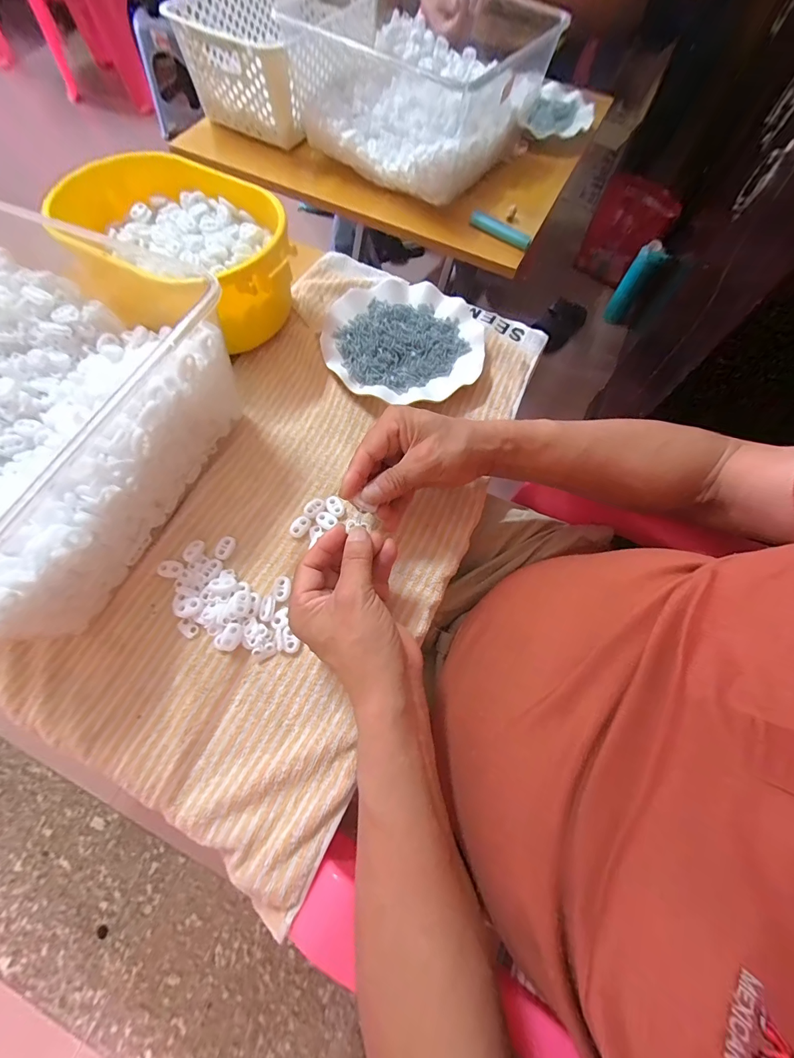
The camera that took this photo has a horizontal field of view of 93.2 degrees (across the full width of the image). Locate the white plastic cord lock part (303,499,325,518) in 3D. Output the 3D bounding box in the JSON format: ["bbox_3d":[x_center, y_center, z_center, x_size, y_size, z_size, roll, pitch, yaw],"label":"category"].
[{"bbox_3d":[-0.081,-0.021,0.364,0.016,0.004,0.022,42,71,14],"label":"white plastic cord lock part"}]

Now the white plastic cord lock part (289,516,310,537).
[{"bbox_3d":[-0.092,-0.002,0.357,0.015,0.005,0.021,23,68,7],"label":"white plastic cord lock part"}]

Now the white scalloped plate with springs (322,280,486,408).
[{"bbox_3d":[0.009,-0.221,0.441,0.181,0.015,0.174,1,67,-3],"label":"white scalloped plate with springs"}]

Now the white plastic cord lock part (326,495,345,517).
[{"bbox_3d":[-0.061,-0.022,0.368,0.014,0.004,0.023,-29,72,-14],"label":"white plastic cord lock part"}]

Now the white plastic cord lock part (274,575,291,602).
[{"bbox_3d":[-0.102,0.052,0.333,0.014,0.004,0.023,3,67,-2],"label":"white plastic cord lock part"}]

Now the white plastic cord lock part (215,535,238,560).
[{"bbox_3d":[-0.158,0.017,0.347,0.015,0.004,0.023,18,67,4],"label":"white plastic cord lock part"}]

